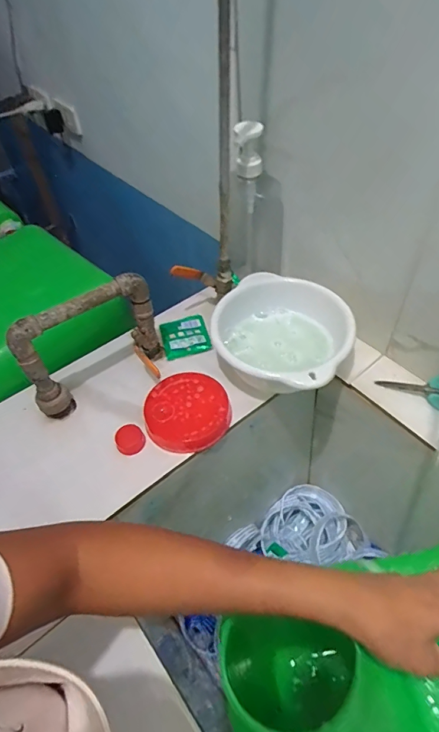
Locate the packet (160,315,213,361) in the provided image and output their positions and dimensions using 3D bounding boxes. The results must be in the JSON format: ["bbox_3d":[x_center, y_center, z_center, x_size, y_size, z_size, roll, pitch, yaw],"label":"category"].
[{"bbox_3d":[-0.058,-0.052,0.703,0.076,0.012,0.084,-13,50,-6],"label":"packet"}]

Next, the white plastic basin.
[{"bbox_3d":[0.091,-0.042,0.626,0.194,0.077,0.197,-3,49,3],"label":"white plastic basin"}]

